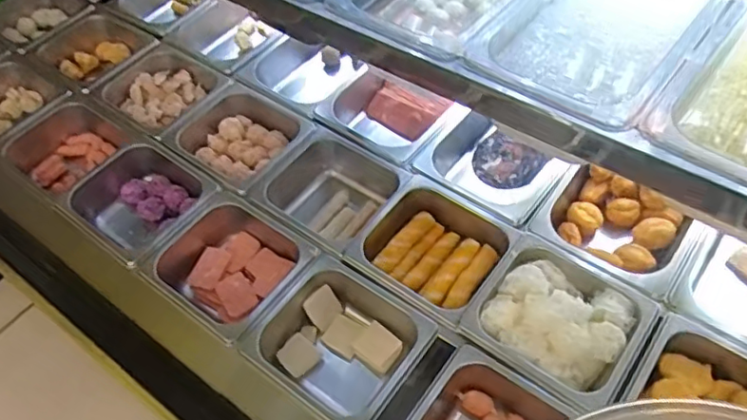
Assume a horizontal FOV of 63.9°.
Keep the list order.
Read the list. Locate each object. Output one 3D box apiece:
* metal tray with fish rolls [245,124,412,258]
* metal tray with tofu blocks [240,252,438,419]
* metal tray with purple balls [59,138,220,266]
[{"bbox_3d":[-0.049,-0.017,0.832,0.172,0.090,0.186,29,62,23],"label":"metal tray with fish rolls"},{"bbox_3d":[-0.035,0.160,0.698,0.171,0.084,0.148,30,63,24],"label":"metal tray with tofu blocks"},{"bbox_3d":[-0.317,-0.005,0.828,0.181,0.064,0.158,32,63,24],"label":"metal tray with purple balls"}]

